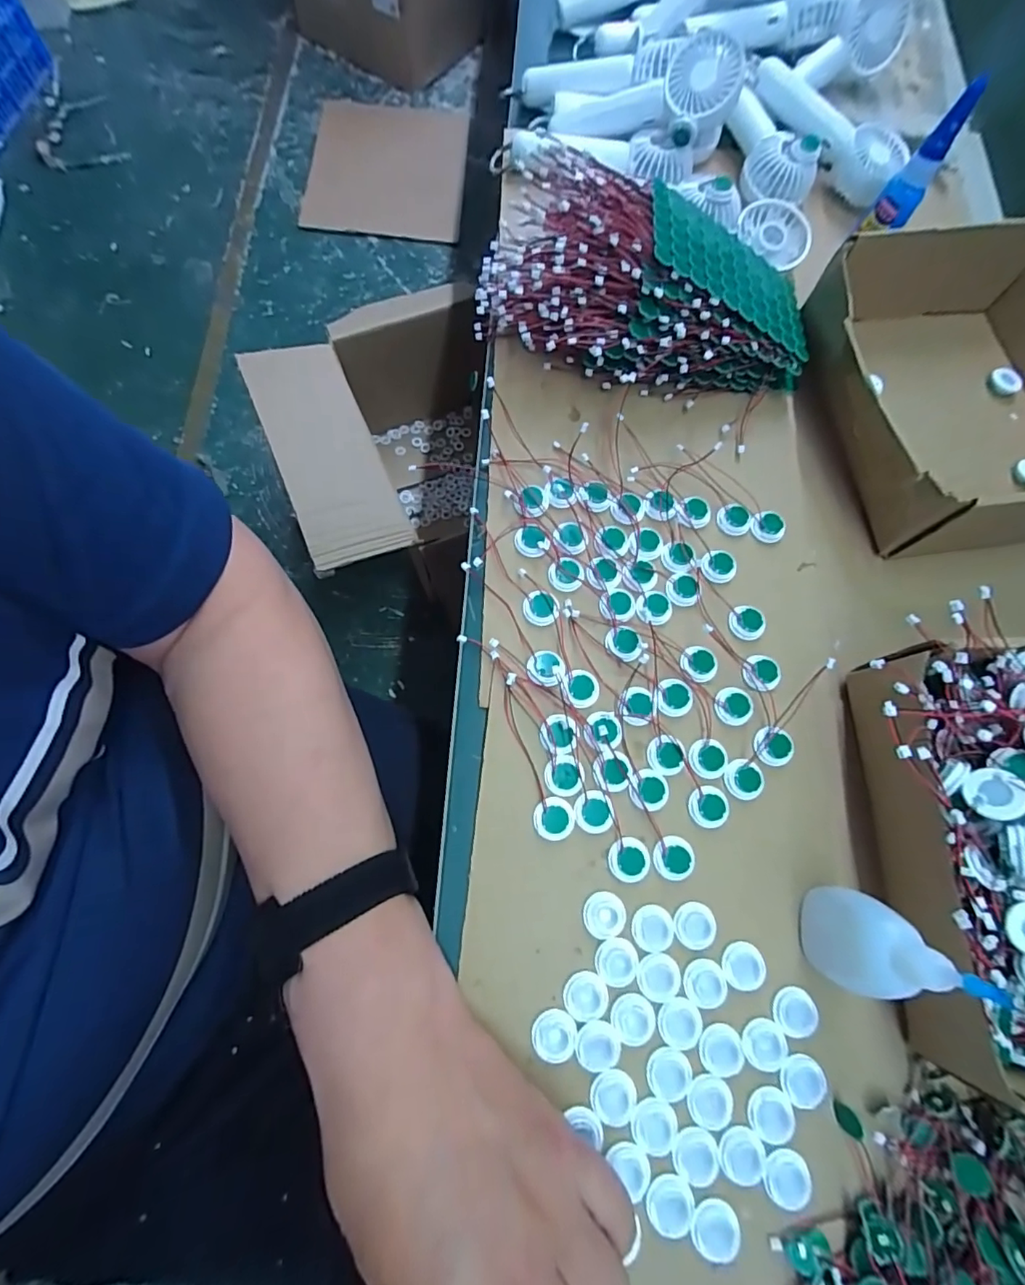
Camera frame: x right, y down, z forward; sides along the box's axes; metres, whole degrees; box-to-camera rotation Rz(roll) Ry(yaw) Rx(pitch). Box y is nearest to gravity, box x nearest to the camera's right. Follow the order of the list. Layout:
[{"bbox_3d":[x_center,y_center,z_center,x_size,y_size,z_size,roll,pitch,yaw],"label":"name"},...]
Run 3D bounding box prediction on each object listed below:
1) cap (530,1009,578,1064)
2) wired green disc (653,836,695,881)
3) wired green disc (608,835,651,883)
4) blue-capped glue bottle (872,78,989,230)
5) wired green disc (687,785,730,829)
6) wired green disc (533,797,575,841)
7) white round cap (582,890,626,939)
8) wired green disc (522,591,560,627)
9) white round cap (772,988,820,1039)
[{"bbox_3d":[0.022,0.201,0.269,0.023,0.004,0.022,0,74,0],"label":"cap"},{"bbox_3d":[0.091,0.121,0.295,0.022,0.007,0.022,0,74,0],"label":"wired green disc"},{"bbox_3d":[0.065,0.121,0.293,0.022,0.006,0.023,0,74,0],"label":"wired green disc"},{"bbox_3d":[0.297,-0.347,0.377,0.026,0.076,0.027,30,76,8],"label":"blue-capped glue bottle"},{"bbox_3d":[0.113,0.095,0.303,0.022,0.004,0.022,0,74,0],"label":"wired green disc"},{"bbox_3d":[0.024,0.100,0.297,0.023,0.005,0.022,0,74,0],"label":"wired green disc"},{"bbox_3d":[0.050,0.148,0.286,0.022,0.004,0.022,0,74,0],"label":"white round cap"},{"bbox_3d":[0.018,-0.022,0.332,0.022,0.004,0.023,-1,74,-1],"label":"wired green disc"},{"bbox_3d":[0.149,0.195,0.278,0.021,0.005,0.022,0,74,0],"label":"white round cap"}]

